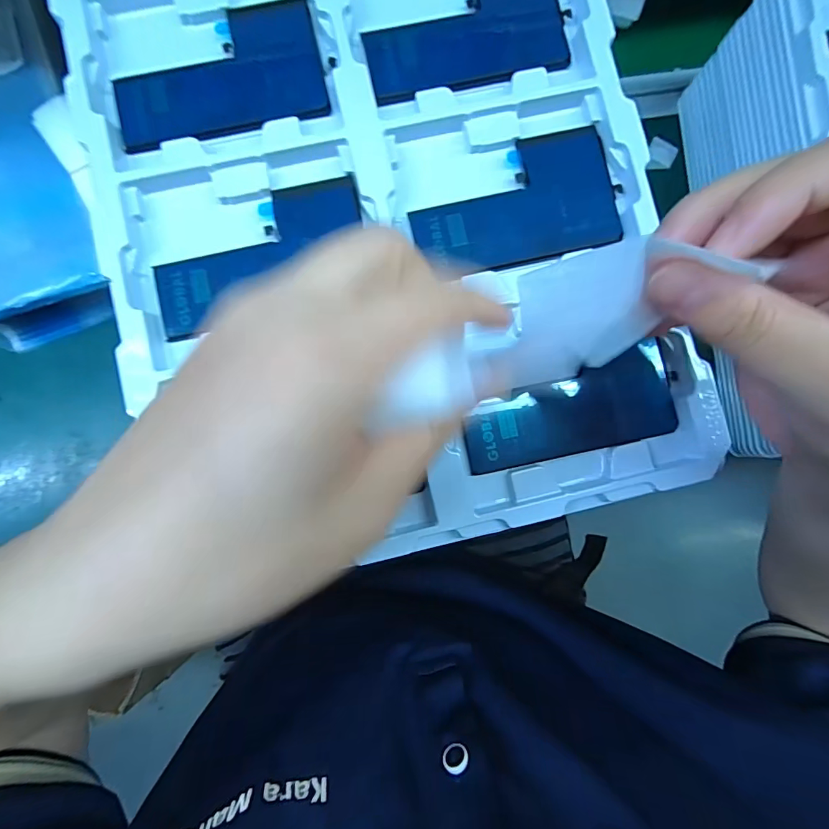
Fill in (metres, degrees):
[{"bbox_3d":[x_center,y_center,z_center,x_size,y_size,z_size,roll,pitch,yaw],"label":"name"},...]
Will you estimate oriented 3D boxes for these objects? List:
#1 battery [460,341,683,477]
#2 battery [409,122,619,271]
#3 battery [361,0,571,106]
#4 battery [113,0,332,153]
[{"bbox_3d":[0.080,-0.001,0.215,0.109,0.009,0.044,-15,86,-7],"label":"battery"},{"bbox_3d":[0.053,-0.112,0.218,0.107,0.007,0.066,-13,84,-3],"label":"battery"},{"bbox_3d":[0.027,-0.208,0.226,0.109,0.009,0.065,-16,84,-3],"label":"battery"},{"bbox_3d":[-0.103,-0.178,0.221,0.108,0.008,0.065,-16,84,-3],"label":"battery"}]

